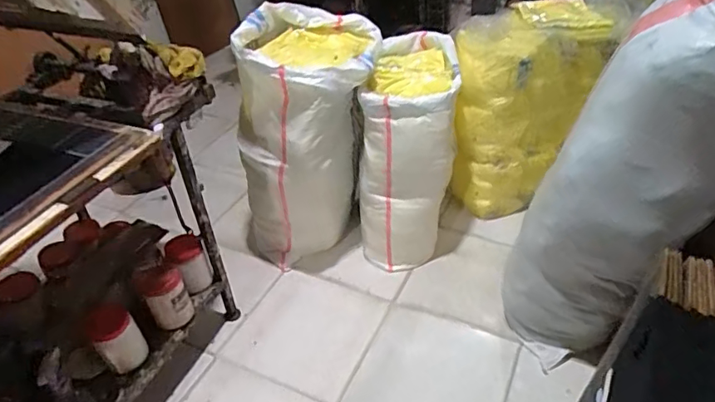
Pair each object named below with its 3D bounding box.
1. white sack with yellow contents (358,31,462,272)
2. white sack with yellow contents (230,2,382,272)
[{"bbox_3d":[0.186,-0.187,1.811,0.301,0.573,0.591,5,39,13],"label":"white sack with yellow contents"},{"bbox_3d":[-0.160,-0.194,1.729,0.426,0.764,0.430,0,38,7],"label":"white sack with yellow contents"}]

